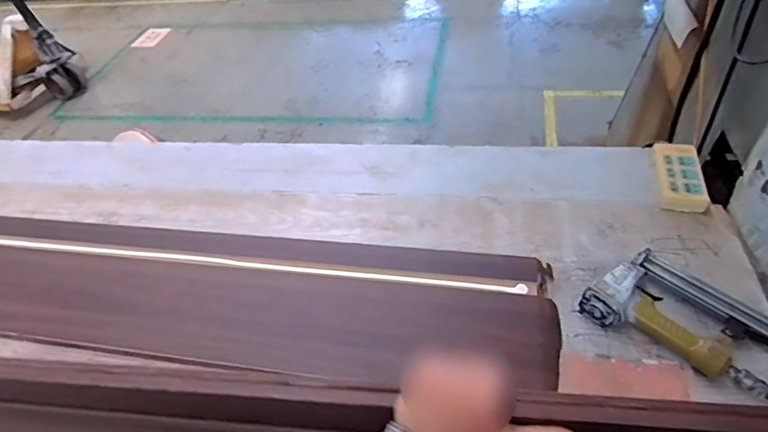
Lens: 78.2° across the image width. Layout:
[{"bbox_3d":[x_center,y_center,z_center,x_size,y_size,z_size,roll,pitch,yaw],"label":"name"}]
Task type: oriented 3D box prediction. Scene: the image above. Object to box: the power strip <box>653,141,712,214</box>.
[{"bbox_3d":[0.573,-0.080,0.920,0.077,0.035,0.170,6,48,14],"label":"power strip"}]

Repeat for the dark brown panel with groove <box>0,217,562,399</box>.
[{"bbox_3d":[-0.747,0.089,0.931,2.134,0.029,0.280,4,45,11],"label":"dark brown panel with groove"}]

